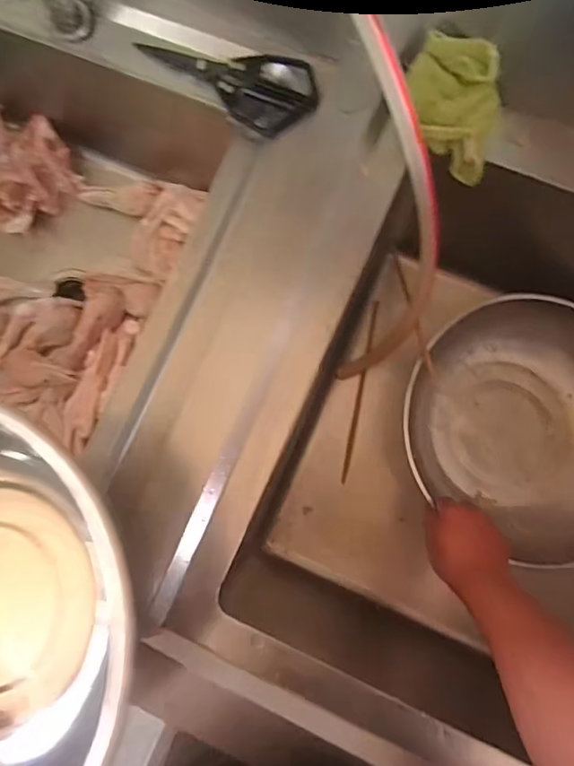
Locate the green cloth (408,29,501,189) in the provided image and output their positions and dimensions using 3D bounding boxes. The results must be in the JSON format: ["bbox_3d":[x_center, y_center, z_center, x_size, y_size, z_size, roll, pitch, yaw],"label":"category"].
[{"bbox_3d":[0.158,-0.258,0.483,0.063,0.090,0.103,-15,81,2],"label":"green cloth"}]

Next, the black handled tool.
[{"bbox_3d":[-0.068,-0.328,0.557,0.218,0.017,0.084,22,88,15],"label":"black handled tool"}]

